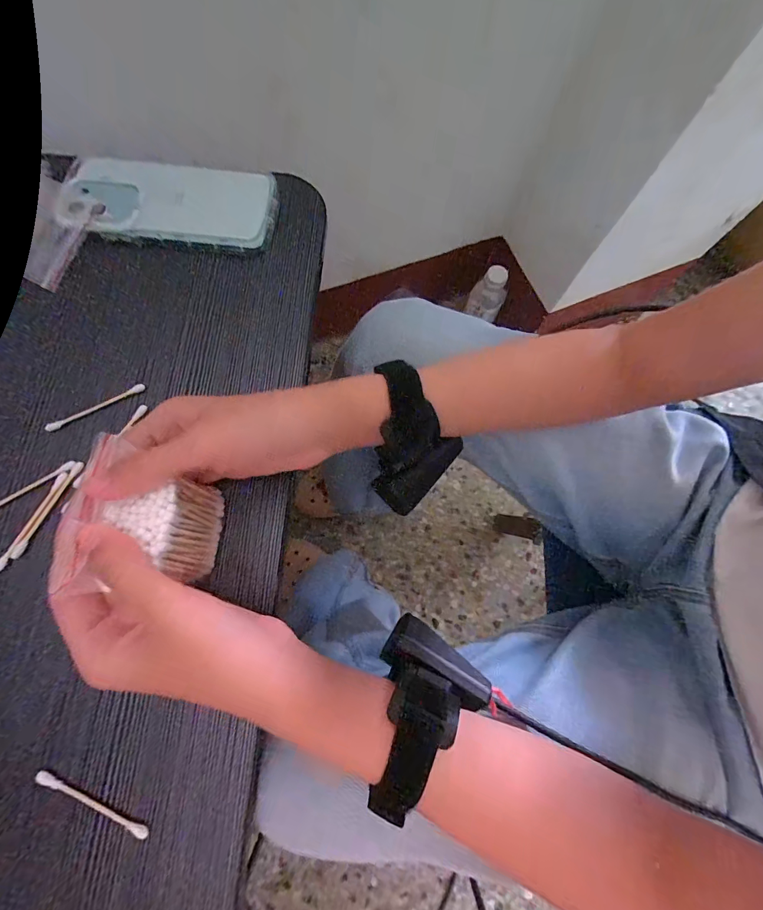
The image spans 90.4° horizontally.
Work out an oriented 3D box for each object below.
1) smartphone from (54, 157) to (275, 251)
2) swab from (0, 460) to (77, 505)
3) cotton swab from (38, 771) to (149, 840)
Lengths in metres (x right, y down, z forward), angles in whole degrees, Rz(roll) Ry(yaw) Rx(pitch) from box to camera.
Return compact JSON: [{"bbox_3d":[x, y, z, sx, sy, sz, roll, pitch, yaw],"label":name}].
[{"bbox_3d":[-0.171,-0.205,0.306,0.161,0.009,0.071,3,80,-3],"label":"smartphone"},{"bbox_3d":[-0.238,0.023,0.253,0.068,0.004,0.007,-34,79,-10],"label":"swab"},{"bbox_3d":[-0.162,0.196,0.212,0.070,0.007,0.004,24,76,4],"label":"cotton swab"}]

